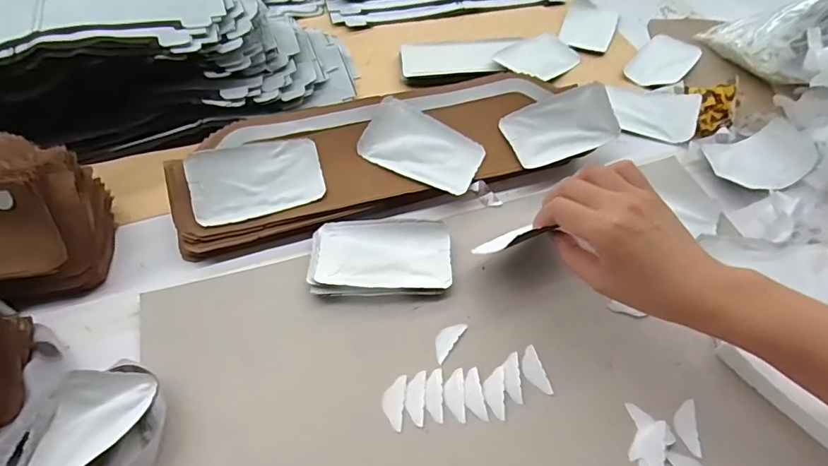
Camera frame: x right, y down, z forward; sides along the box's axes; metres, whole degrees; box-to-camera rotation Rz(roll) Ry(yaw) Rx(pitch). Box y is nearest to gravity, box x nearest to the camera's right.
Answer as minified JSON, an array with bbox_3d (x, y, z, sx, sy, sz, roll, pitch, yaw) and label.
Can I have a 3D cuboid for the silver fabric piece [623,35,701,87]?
[{"bbox_3d":[0.326,-0.225,0.599,0.067,0.010,0.114,35,61,21],"label":"silver fabric piece"}]

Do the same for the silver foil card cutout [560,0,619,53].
[{"bbox_3d":[0.247,-0.294,0.639,0.067,0.007,0.115,19,56,12],"label":"silver foil card cutout"}]

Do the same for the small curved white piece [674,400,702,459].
[{"bbox_3d":[0.206,0.145,0.344,0.016,0.004,0.039,8,55,5],"label":"small curved white piece"}]

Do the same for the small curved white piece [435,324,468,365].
[{"bbox_3d":[0.028,0.088,0.382,0.015,0.004,0.039,32,60,20],"label":"small curved white piece"}]

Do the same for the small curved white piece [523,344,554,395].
[{"bbox_3d":[0.097,0.110,0.367,0.016,0.004,0.040,-12,56,-10],"label":"small curved white piece"}]

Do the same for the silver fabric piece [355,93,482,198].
[{"bbox_3d":[0.010,-0.089,0.468,0.119,0.009,0.071,26,75,0],"label":"silver fabric piece"}]

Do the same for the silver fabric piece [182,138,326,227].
[{"bbox_3d":[-0.149,-0.051,0.436,0.119,0.005,0.070,-13,83,-15],"label":"silver fabric piece"}]

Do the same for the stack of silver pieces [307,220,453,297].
[{"bbox_3d":[-0.030,0.022,0.420,0.125,0.012,0.075,0,54,-1],"label":"stack of silver pieces"}]

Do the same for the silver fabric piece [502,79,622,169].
[{"bbox_3d":[0.157,-0.114,0.486,0.117,0.009,0.067,-23,87,-6],"label":"silver fabric piece"}]

